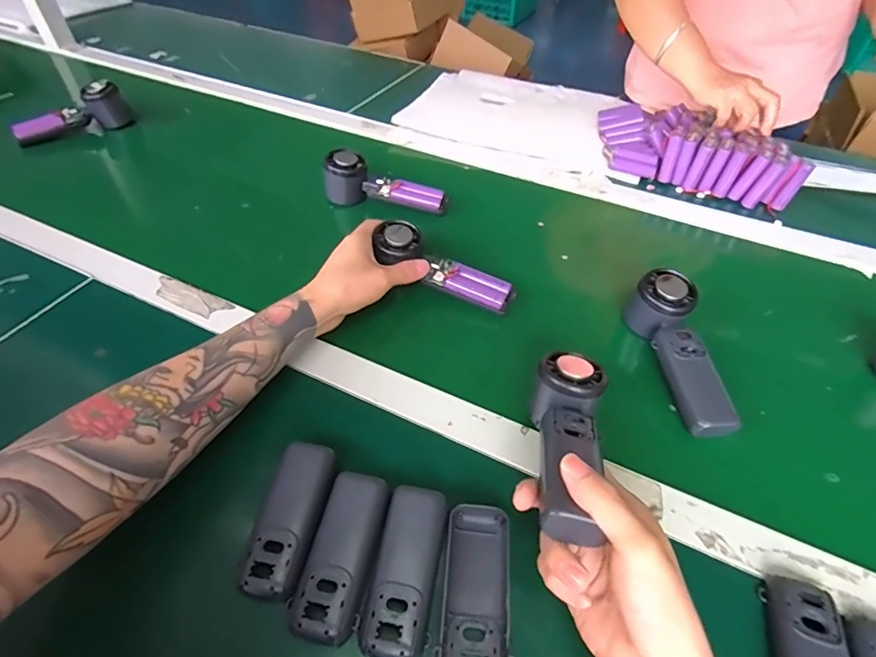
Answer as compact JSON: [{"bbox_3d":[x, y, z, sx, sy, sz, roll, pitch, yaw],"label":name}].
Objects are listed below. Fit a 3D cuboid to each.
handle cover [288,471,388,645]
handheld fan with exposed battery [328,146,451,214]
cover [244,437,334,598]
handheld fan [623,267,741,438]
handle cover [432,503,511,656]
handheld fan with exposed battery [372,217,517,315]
[{"bbox_3d":[-0.066,0.153,0.327,0.043,0.016,0.104,12,48,4],"label":"handle cover"},{"bbox_3d":[-0.066,-0.195,0.629,0.159,0.052,0.053,7,48,0],"label":"handheld fan with exposed battery"},{"bbox_3d":[-0.104,0.134,0.338,0.037,0.023,0.101,11,48,3],"label":"cover"},{"bbox_3d":[0.232,0.018,0.440,0.046,0.052,0.158,-3,49,-9],"label":"handheld fan"},{"bbox_3d":[0.025,0.175,0.317,0.045,0.016,0.107,6,48,-1],"label":"handle cover"},{"bbox_3d":[0.006,-0.063,0.510,0.156,0.033,0.043,30,50,-1],"label":"handheld fan with exposed battery"}]

